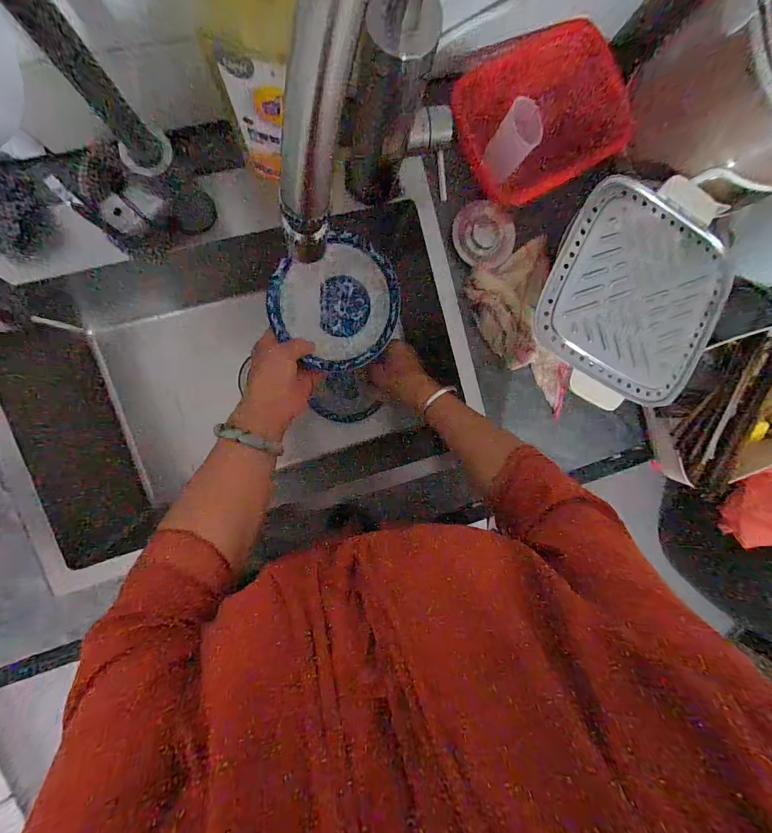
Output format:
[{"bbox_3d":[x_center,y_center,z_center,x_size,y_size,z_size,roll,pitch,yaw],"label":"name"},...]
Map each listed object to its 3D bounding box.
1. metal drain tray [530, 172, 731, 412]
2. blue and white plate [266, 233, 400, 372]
[{"bbox_3d":[0.303,-0.144,0.430,0.226,0.014,0.221,27,91,-10],"label":"metal drain tray"},{"bbox_3d":[-0.057,-0.132,0.426,0.151,0.039,0.144,-1,95,-8],"label":"blue and white plate"}]

